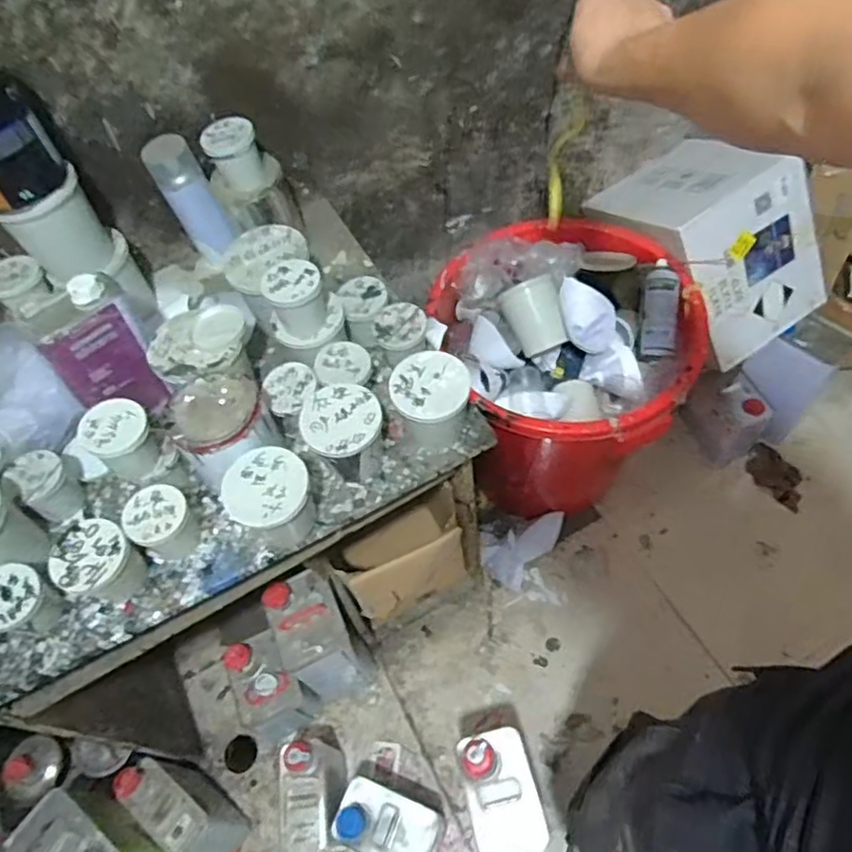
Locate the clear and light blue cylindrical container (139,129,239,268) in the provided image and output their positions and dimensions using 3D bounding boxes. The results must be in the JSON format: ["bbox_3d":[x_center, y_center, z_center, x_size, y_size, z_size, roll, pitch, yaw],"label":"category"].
[{"bbox_3d":[-0.320,-0.311,0.915,0.058,0.167,0.062,-37,34,-18],"label":"clear and light blue cylindrical container"}]

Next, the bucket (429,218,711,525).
[{"bbox_3d":[0.258,-0.078,1.325,0.441,0.533,0.454,-2,57,3],"label":"bucket"}]

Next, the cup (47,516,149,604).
[{"bbox_3d":[-0.363,0.155,0.719,0.075,0.077,0.077,-2,57,3],"label":"cup"}]

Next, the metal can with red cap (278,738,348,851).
[{"bbox_3d":[-0.202,0.665,1.153,0.098,0.206,0.181,-9,57,-1],"label":"metal can with red cap"}]

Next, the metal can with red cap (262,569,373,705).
[{"bbox_3d":[-0.201,0.416,1.238,0.119,0.291,0.186,-32,60,-15],"label":"metal can with red cap"}]

